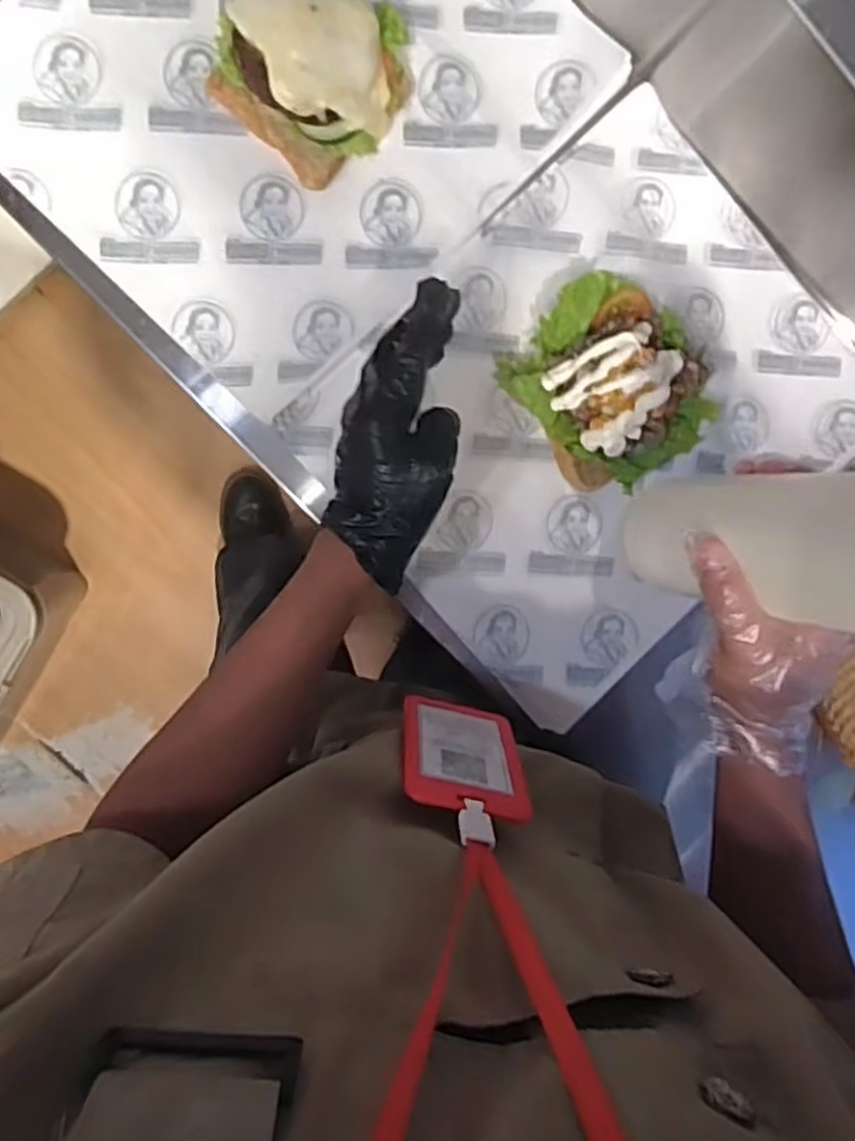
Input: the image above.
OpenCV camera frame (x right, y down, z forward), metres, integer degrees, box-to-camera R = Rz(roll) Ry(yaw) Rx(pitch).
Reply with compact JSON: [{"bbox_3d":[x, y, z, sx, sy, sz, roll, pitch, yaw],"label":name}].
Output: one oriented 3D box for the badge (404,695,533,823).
[{"bbox_3d":[0.020,0.105,0.443,0.068,0.112,0.005,13,106,-6],"label":"badge"}]

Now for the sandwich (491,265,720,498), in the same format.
[{"bbox_3d":[0.132,-0.126,0.522,0.122,0.057,0.141,-40,98,-1],"label":"sandwich"}]

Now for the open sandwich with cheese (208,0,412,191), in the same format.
[{"bbox_3d":[-0.075,-0.321,0.486,0.115,0.048,0.114,26,92,-8],"label":"open sandwich with cheese"}]

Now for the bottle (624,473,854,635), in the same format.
[{"bbox_3d":[0.163,-0.014,0.364,0.060,0.193,0.067,16,94,-22],"label":"bottle"}]

